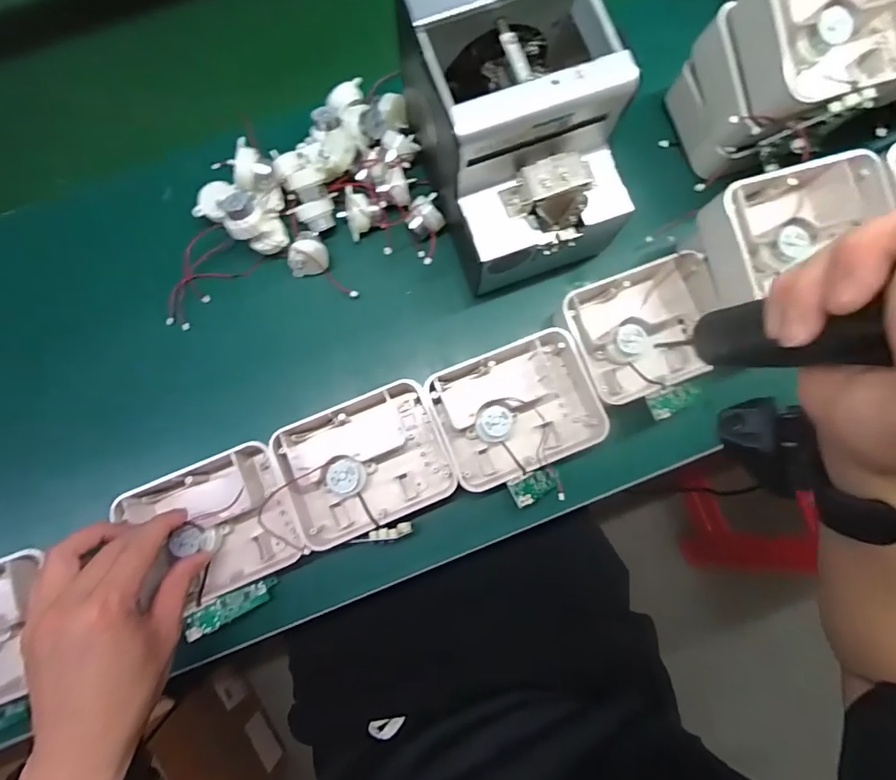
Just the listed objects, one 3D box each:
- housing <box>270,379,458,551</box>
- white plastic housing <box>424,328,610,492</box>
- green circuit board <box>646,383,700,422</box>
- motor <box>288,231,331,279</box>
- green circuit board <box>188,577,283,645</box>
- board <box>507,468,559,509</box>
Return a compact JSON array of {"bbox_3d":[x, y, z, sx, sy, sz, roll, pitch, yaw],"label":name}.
[{"bbox_3d":[-0.070,0.059,0.391,0.132,0.040,0.106,-22,80,-5],"label":"housing"},{"bbox_3d":[0.056,0.017,0.394,0.127,0.041,0.099,-21,80,-5],"label":"white plastic housing"},{"bbox_3d":[0.187,0.007,0.390,0.057,0.010,0.020,-17,78,-29],"label":"green circuit board"},{"bbox_3d":[-0.121,-0.121,0.421,0.032,0.029,0.036,10,79,1],"label":"motor"},{"bbox_3d":[-0.168,0.169,0.374,0.069,0.008,0.020,-21,86,-36],"label":"green circuit board"},{"bbox_3d":[0.071,0.076,0.379,0.052,0.008,0.021,-12,76,-40],"label":"board"}]

